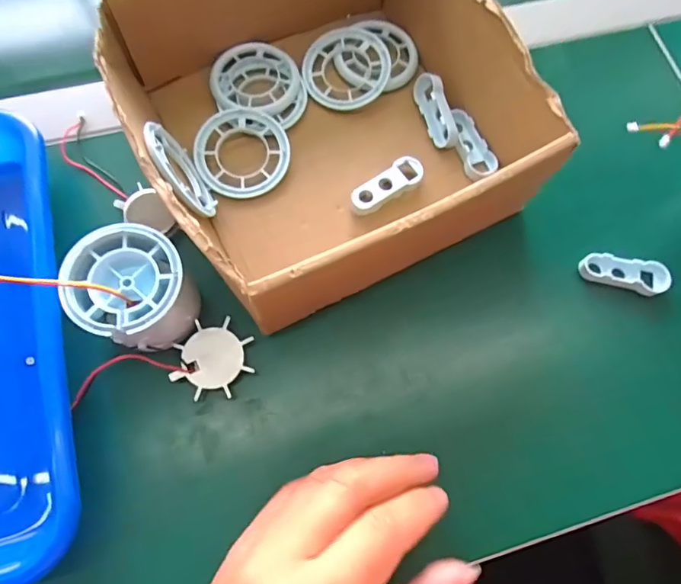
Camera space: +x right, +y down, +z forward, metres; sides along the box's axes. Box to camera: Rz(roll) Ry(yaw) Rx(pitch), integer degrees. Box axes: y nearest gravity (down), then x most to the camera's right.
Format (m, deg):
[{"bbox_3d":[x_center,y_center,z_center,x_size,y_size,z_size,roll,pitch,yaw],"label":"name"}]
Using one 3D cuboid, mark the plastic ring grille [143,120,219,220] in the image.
[{"bbox_3d":[-0.089,-0.067,0.265,0.018,0.050,0.055,-32,76,-11],"label":"plastic ring grille"}]

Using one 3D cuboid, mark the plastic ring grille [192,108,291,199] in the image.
[{"bbox_3d":[-0.062,-0.085,0.296,0.058,0.013,0.055,0,72,-1],"label":"plastic ring grille"}]

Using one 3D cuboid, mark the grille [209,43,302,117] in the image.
[{"bbox_3d":[-0.056,-0.139,0.312,0.055,0.011,0.057,0,72,-1],"label":"grille"}]

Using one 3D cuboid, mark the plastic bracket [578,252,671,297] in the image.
[{"bbox_3d":[0.171,-0.011,0.290,0.052,0.009,0.021,8,72,1],"label":"plastic bracket"}]

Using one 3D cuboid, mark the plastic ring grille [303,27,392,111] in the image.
[{"bbox_3d":[0.004,-0.148,0.319,0.056,0.009,0.056,-1,82,6],"label":"plastic ring grille"}]

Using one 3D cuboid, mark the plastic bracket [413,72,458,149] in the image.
[{"bbox_3d":[0.061,-0.118,0.309,0.014,0.018,0.049,-17,73,-7],"label":"plastic bracket"}]

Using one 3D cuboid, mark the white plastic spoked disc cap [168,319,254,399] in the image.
[{"bbox_3d":[-0.069,0.036,0.258,0.040,0.005,0.040,-4,72,-3],"label":"white plastic spoked disc cap"}]

